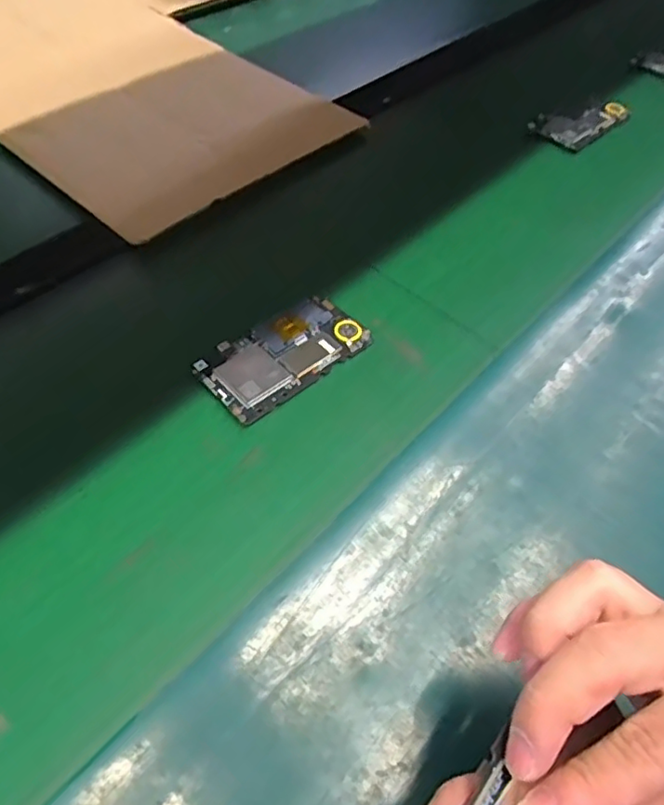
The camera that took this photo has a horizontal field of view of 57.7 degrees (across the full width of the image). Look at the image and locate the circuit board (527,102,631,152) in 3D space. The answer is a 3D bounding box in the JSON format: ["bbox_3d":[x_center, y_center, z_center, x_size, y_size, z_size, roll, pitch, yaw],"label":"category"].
[{"bbox_3d":[0.276,-0.320,0.681,0.072,0.018,0.106,36,59,25],"label":"circuit board"}]

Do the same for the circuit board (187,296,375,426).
[{"bbox_3d":[-0.034,-0.036,0.445,0.123,0.010,0.066,-36,60,-26],"label":"circuit board"}]

